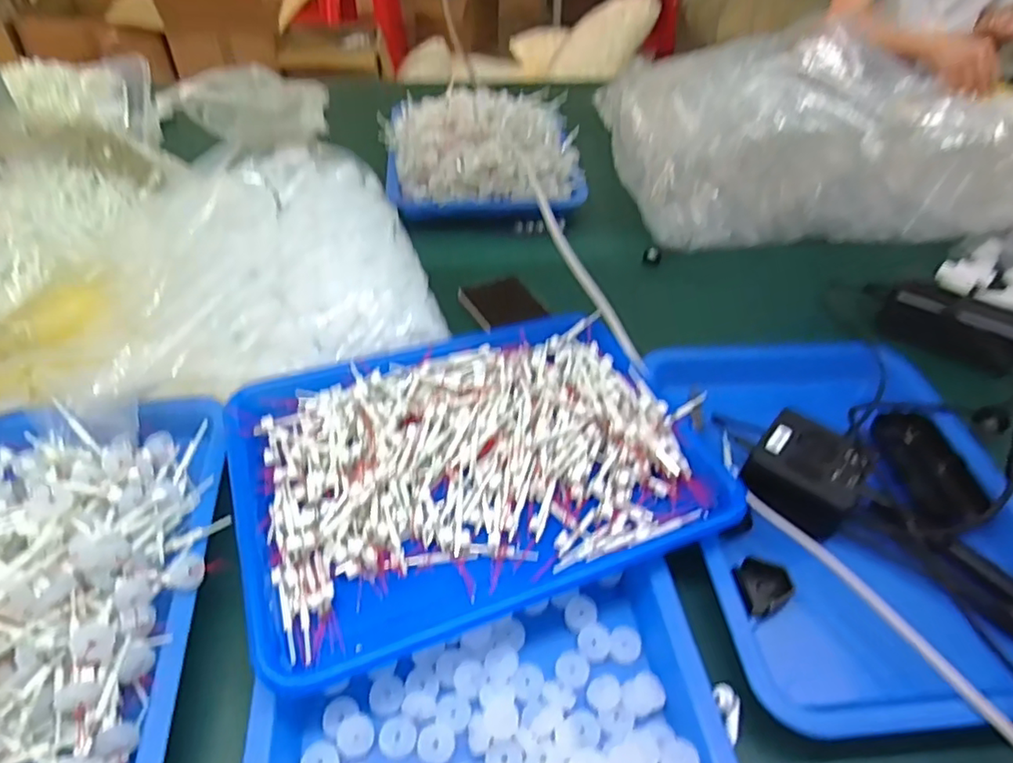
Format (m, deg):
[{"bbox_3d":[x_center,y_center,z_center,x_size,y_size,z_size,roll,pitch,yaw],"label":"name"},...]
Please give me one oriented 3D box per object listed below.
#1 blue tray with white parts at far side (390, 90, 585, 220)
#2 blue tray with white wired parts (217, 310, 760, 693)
[{"bbox_3d":[-0.032,-0.336,0.850,0.260,0.077,0.296,-1,45,-6],"label":"blue tray with white parts at far side"},{"bbox_3d":[-0.026,0.061,0.460,0.327,0.051,0.228,-14,47,-18],"label":"blue tray with white wired parts"}]

